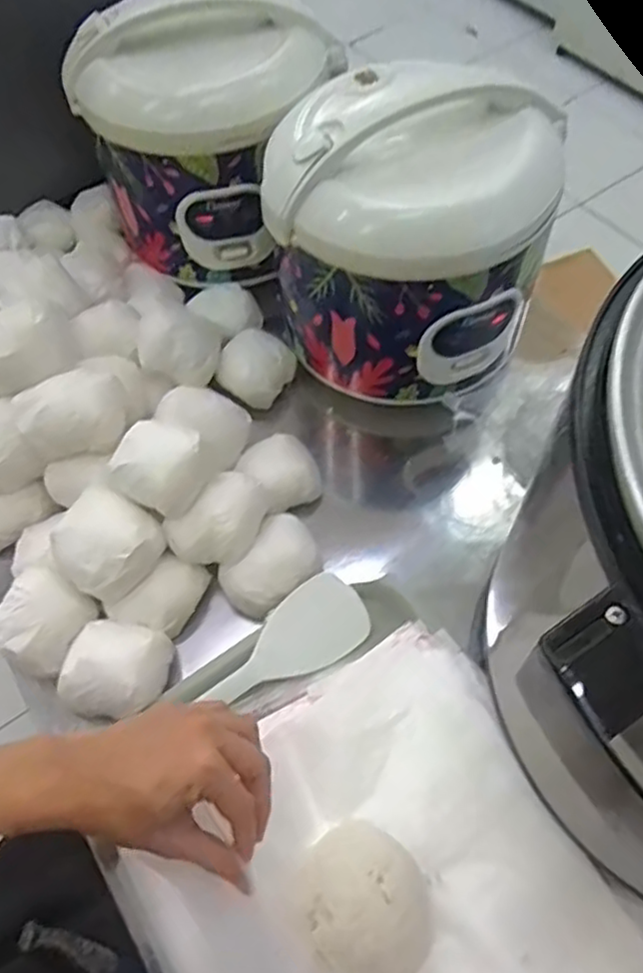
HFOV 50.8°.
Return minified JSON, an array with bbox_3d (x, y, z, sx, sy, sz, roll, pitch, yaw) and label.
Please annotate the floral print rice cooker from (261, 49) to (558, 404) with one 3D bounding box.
[{"bbox_3d":[0.082,-0.219,0.611,0.213,0.213,0.182,8,61,8],"label":"floral print rice cooker"}]

